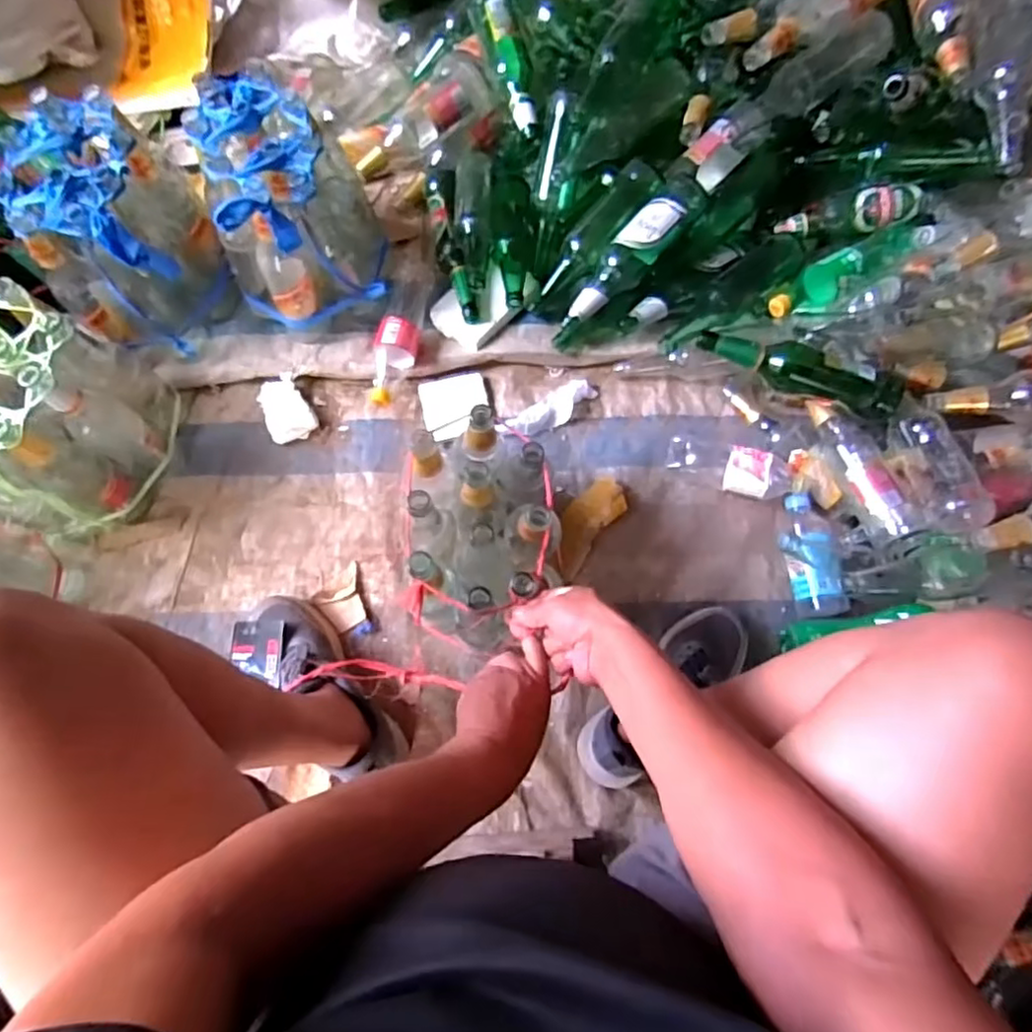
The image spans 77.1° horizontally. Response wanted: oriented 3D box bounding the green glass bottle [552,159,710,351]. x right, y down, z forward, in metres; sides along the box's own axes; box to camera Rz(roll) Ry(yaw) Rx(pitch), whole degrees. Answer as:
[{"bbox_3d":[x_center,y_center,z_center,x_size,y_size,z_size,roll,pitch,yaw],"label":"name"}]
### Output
[{"bbox_3d":[0.166,-0.382,0.935,0.080,0.081,0.329,42,96,11],"label":"green glass bottle"}]

